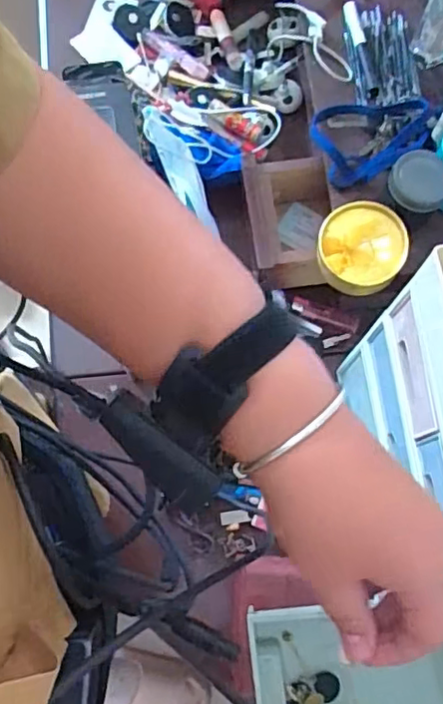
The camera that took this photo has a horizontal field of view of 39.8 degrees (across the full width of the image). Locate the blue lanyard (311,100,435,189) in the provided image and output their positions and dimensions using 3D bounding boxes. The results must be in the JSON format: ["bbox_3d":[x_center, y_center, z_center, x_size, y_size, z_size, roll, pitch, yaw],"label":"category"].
[{"bbox_3d":[0.156,-0.216,0.623,0.117,0.050,0.095,-2,75,-2],"label":"blue lanyard"}]

